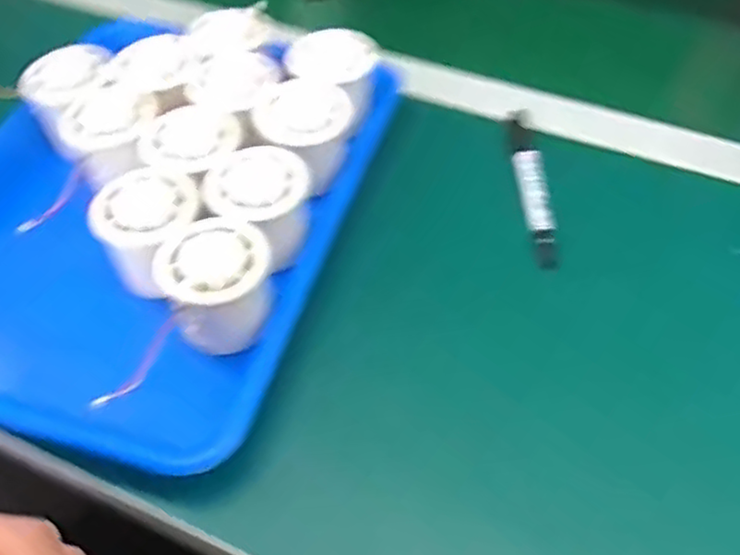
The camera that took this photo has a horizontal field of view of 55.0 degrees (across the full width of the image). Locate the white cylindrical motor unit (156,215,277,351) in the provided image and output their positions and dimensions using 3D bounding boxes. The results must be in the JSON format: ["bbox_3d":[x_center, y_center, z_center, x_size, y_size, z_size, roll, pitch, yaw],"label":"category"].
[{"bbox_3d":[-0.081,0.006,0.388,0.055,0.054,0.053,-8,51,-5],"label":"white cylindrical motor unit"}]

